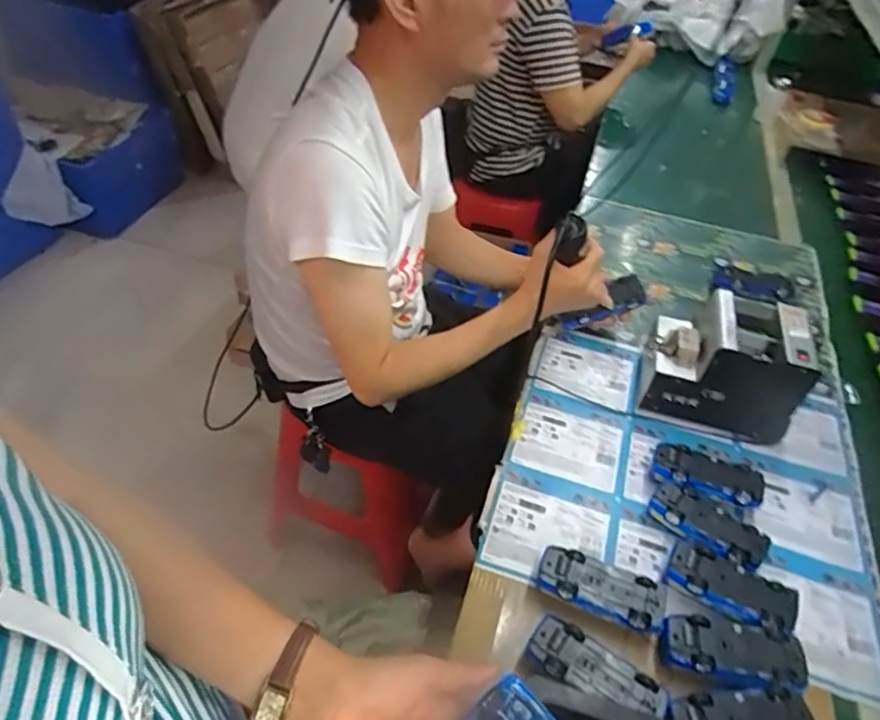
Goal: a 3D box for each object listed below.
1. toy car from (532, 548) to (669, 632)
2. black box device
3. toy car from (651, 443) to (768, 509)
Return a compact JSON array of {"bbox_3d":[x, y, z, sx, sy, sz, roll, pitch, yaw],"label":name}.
[{"bbox_3d":[0.169,0.245,0.640,0.130,0.041,0.055,20,49,11],"label":"toy car"},{"bbox_3d":[0.392,0.001,0.834,0.185,0.145,0.147,13,47,6],"label":"black box device"},{"bbox_3d":[0.332,0.151,0.752,0.129,0.045,0.060,18,48,12],"label":"toy car"}]

